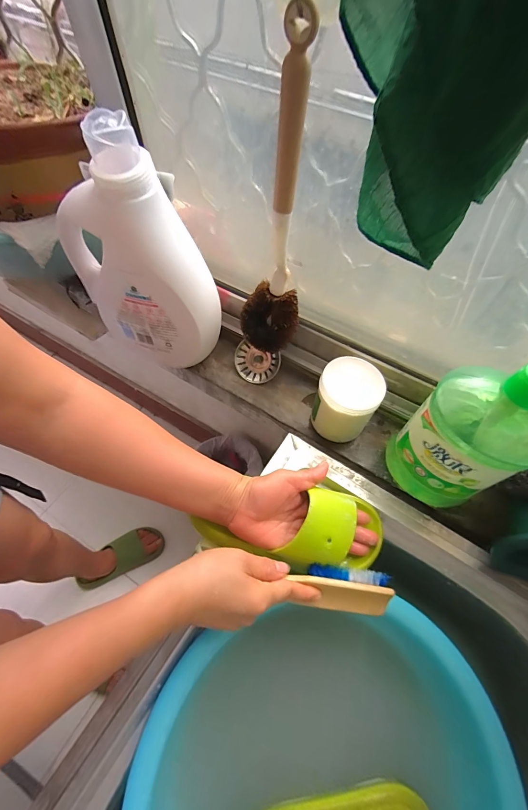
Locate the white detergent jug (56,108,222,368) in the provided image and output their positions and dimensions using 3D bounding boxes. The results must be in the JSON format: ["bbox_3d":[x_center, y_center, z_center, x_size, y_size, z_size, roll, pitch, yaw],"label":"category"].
[{"bbox_3d":[-0.161,-0.175,0.423,0.196,0.286,0.075,10,61,3],"label":"white detergent jug"}]

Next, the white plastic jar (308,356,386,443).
[{"bbox_3d":[0.112,-0.002,0.472,0.078,0.104,0.080,1,61,-2],"label":"white plastic jar"}]

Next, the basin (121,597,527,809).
[{"bbox_3d":[0.071,0.428,0.365,0.361,0.150,0.330,1,61,-2],"label":"basin"}]

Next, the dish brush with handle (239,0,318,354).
[{"bbox_3d":[0.010,-0.182,0.365,0.078,0.317,0.061,6,61,1],"label":"dish brush with handle"}]

